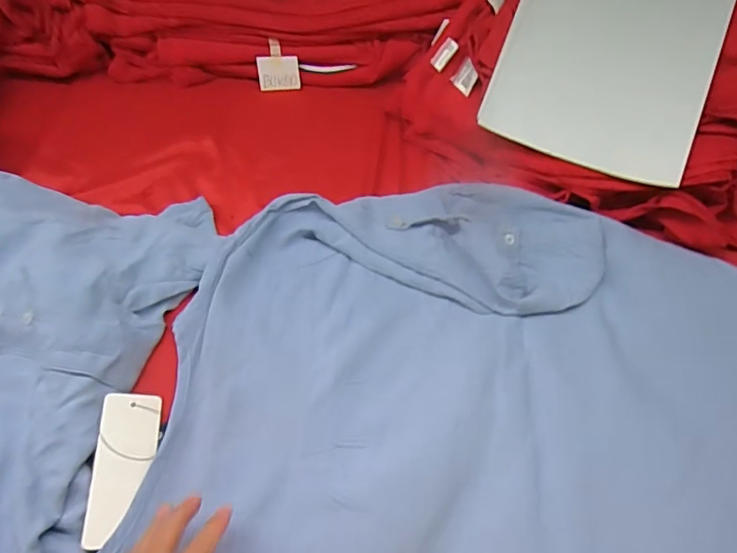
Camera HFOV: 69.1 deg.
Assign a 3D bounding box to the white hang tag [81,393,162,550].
[{"bbox_3d":[-0.196,0.151,0.432,0.045,0.004,0.118,11,52,-26],"label":"white hang tag"}]

